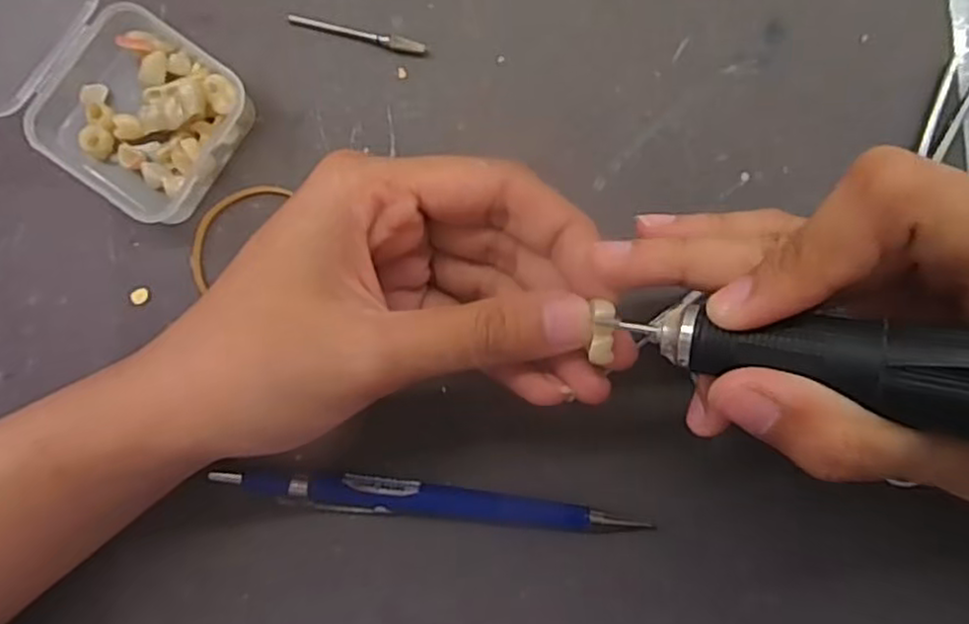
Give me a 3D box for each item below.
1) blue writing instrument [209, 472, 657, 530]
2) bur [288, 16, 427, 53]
[{"bbox_3d":[-0.017,0.060,0.225,0.134,0.009,0.013,3,87,2],"label":"blue writing instrument"},{"bbox_3d":[-0.043,-0.094,0.237,0.047,0.004,0.004,13,88,2],"label":"bur"}]

